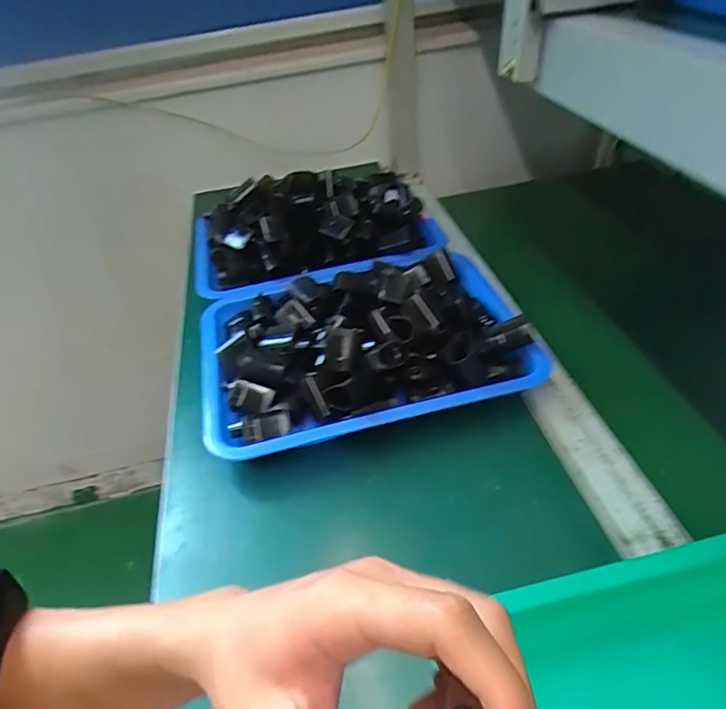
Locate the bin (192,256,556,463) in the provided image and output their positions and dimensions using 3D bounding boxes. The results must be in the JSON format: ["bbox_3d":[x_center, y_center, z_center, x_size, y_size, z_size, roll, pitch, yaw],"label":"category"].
[{"bbox_3d":[-0.004,-0.020,0.582,0.335,0.067,0.262,-14,39,-6],"label":"bin"}]

